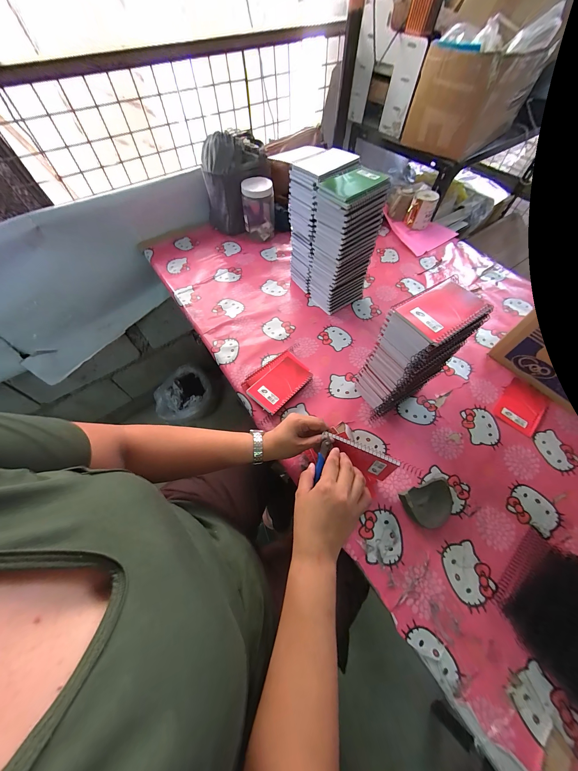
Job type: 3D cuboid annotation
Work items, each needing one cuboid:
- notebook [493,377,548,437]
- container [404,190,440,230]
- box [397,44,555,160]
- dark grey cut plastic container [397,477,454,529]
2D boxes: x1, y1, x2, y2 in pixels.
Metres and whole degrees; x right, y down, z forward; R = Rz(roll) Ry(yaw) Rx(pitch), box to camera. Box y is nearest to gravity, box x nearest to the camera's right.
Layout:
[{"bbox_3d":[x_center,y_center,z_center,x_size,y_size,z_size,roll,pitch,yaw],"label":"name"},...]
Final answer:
[{"bbox_3d":[0.515,0.044,0.563,0.123,0.004,0.085,-41,67,-20],"label":"notebook"},{"bbox_3d":[0.465,-0.612,0.899,0.082,0.100,0.082,0,60,1],"label":"container"},{"bbox_3d":[0.582,-0.924,0.820,0.331,0.205,0.232,-34,65,-18],"label":"box"},{"bbox_3d":[0.254,0.211,0.459,0.088,0.029,0.065,-21,62,-11],"label":"dark grey cut plastic container"}]

